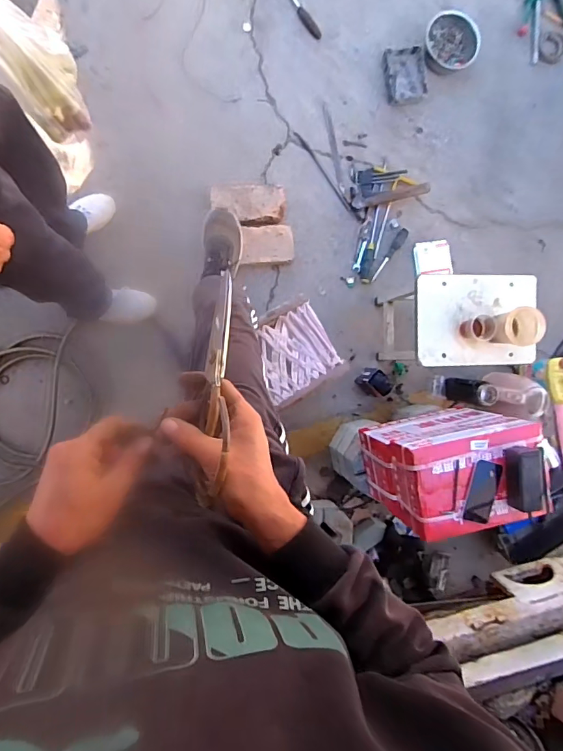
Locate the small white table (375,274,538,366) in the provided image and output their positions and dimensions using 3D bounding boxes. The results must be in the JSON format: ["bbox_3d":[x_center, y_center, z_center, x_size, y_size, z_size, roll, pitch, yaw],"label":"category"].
[{"bbox_3d":[0.480,-0.134,1.295,0.331,0.342,0.262,-1,94,-8],"label":"small white table"}]

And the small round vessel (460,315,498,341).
[{"bbox_3d":[0.490,-0.119,1.132,0.061,0.063,0.059,-1,94,-8],"label":"small round vessel"}]

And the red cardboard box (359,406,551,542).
[{"bbox_3d":[0.404,0.226,1.122,0.318,0.295,0.220,-11,95,-7],"label":"red cardboard box"}]

